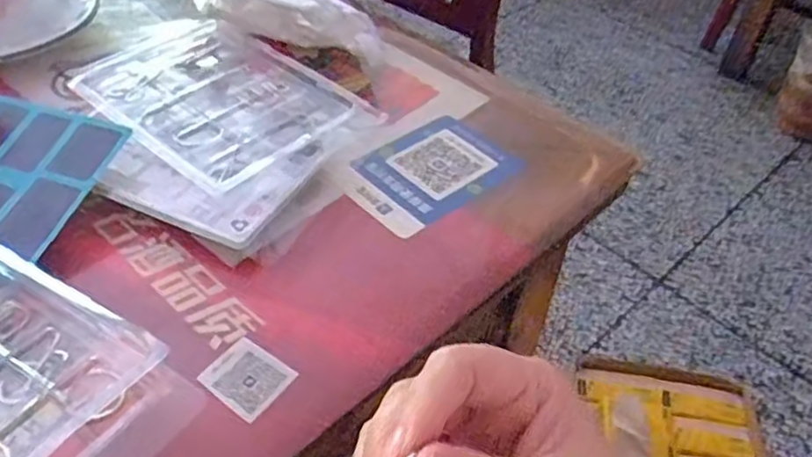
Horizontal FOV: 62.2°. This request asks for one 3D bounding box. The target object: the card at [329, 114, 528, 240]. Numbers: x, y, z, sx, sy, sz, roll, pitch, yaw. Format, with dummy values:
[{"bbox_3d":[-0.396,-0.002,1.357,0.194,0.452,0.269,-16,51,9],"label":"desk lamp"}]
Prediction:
[{"bbox_3d":[0.015,-0.041,0.473,0.078,0.010,0.123,38,52,26],"label":"card"}]

